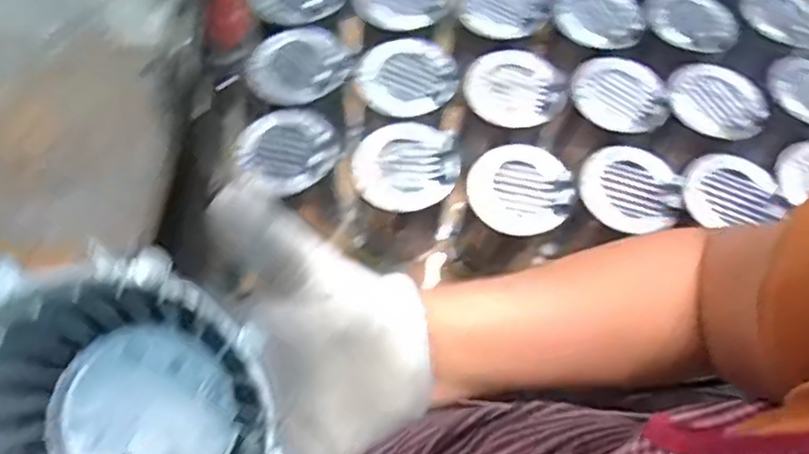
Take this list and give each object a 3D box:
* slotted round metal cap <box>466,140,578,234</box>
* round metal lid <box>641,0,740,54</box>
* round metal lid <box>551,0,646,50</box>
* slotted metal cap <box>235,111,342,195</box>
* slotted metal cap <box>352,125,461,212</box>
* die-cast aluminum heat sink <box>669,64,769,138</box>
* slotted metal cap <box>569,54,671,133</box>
[{"bbox_3d":[0.103,-0.033,0.639,0.093,0.017,0.082,-13,65,-11],"label":"slotted round metal cap"},{"bbox_3d":[0.302,-0.220,0.750,0.098,0.007,0.098,2,63,-4],"label":"round metal lid"},{"bbox_3d":[0.201,-0.219,0.732,0.086,0.012,0.089,2,63,-4],"label":"round metal lid"},{"bbox_3d":[-0.106,-0.070,0.647,0.089,0.028,0.089,-3,65,7],"label":"slotted metal cap"},{"bbox_3d":[0.000,-0.054,0.641,0.094,0.019,0.076,-15,65,-13],"label":"slotted metal cap"},{"bbox_3d":[0.305,-0.125,0.697,0.094,0.013,0.081,34,65,12],"label":"die-cast aluminum heat sink"},{"bbox_3d":[0.211,-0.130,0.693,0.093,0.012,0.086,2,63,-4],"label":"slotted metal cap"}]

